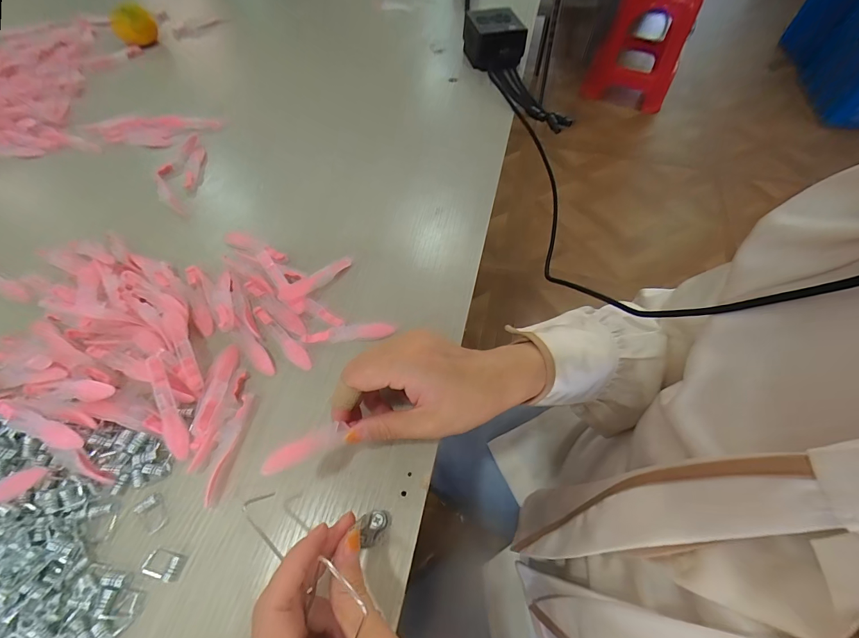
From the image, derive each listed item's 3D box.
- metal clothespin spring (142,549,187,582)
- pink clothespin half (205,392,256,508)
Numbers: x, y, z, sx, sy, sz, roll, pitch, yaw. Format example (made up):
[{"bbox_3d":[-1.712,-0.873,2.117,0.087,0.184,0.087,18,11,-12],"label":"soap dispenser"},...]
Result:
[{"bbox_3d":[-0.171,0.157,0.233,0.025,0.007,0.014,11,60,6],"label":"metal clothespin spring"},{"bbox_3d":[-0.147,0.093,0.268,0.010,0.013,0.078,7,59,3],"label":"pink clothespin half"}]

